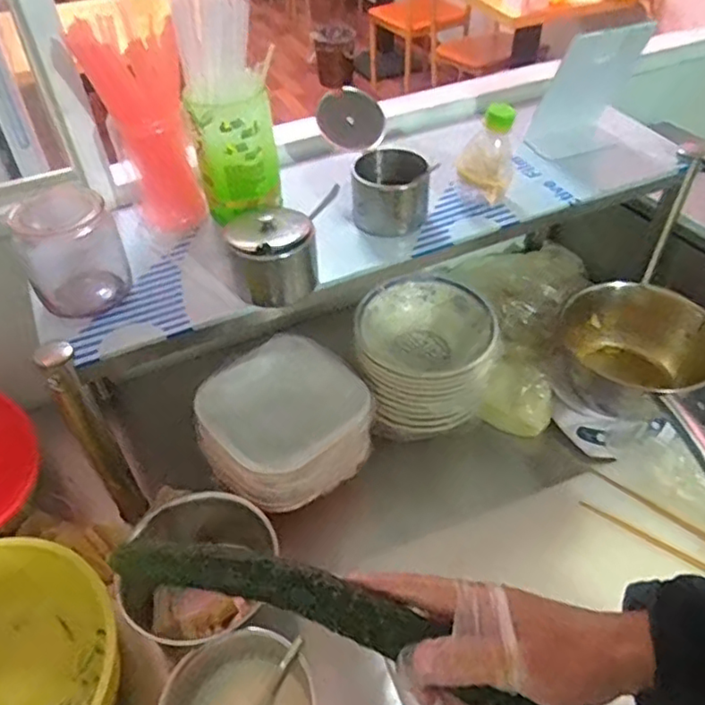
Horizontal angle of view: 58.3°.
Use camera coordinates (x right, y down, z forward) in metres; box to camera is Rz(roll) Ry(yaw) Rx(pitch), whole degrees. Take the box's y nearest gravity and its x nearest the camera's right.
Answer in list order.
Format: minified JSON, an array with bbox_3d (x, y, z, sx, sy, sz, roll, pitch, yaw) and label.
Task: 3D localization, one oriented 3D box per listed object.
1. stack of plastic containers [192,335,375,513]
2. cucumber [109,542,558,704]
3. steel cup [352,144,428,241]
[{"bbox_3d":[-0.085,0.083,0.777,0.189,0.081,0.194,35,56,30],"label":"stack of plastic containers"},{"bbox_3d":[0.005,0.159,0.366,0.285,0.024,0.036,24,48,-1],"label":"cucumber"},{"bbox_3d":[0.042,-0.179,0.703,0.078,0.066,0.076,-1,46,1],"label":"steel cup"}]

